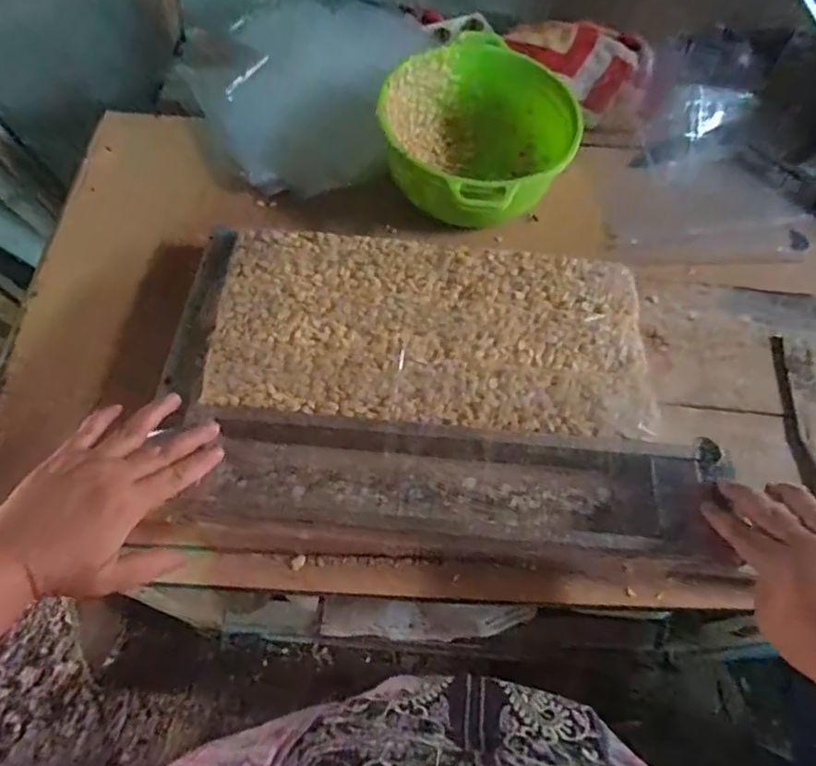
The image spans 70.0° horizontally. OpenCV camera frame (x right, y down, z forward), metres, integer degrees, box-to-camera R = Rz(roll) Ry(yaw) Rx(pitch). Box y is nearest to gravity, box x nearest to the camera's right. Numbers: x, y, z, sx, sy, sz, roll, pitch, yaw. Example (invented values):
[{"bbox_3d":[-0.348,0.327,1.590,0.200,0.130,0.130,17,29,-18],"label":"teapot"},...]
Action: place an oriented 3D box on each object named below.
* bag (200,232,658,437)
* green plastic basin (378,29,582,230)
[{"bbox_3d":[0.022,-0.049,0.506,0.365,0.029,0.183,2,63,3],"label":"bag"},{"bbox_3d":[0.072,-0.256,0.642,0.202,0.118,0.193,-37,68,-16],"label":"green plastic basin"}]

